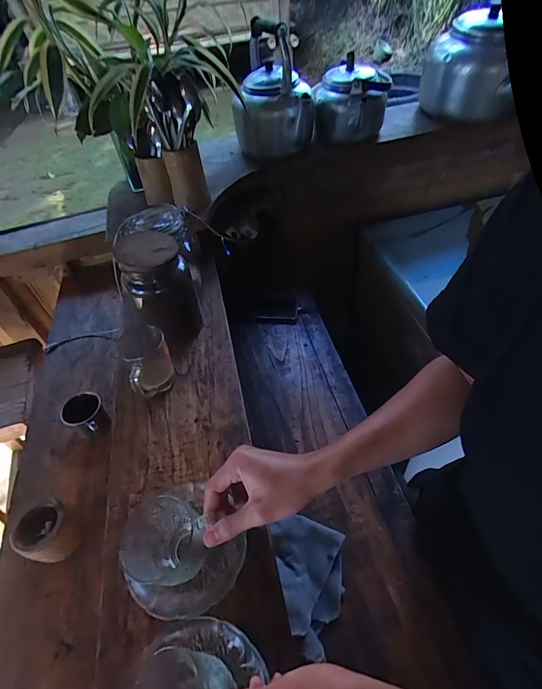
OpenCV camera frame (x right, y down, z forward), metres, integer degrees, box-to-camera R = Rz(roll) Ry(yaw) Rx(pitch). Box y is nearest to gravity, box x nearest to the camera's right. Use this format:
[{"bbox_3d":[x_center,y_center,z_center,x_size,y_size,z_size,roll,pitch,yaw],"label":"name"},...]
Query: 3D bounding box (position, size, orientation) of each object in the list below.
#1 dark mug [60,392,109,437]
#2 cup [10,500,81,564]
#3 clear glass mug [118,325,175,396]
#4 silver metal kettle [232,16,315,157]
[{"bbox_3d":[-0.351,0.136,0.720,0.061,0.072,0.073,-1,48,6],"label":"dark mug"},{"bbox_3d":[-0.341,0.290,0.575,0.068,0.071,0.075,10,50,15],"label":"cup"},{"bbox_3d":[-0.182,0.021,0.556,0.064,0.099,0.078,-24,50,-15],"label":"clear glass mug"},{"bbox_3d":[0.000,-0.563,0.831,0.175,0.221,0.195,-5,48,2],"label":"silver metal kettle"}]

